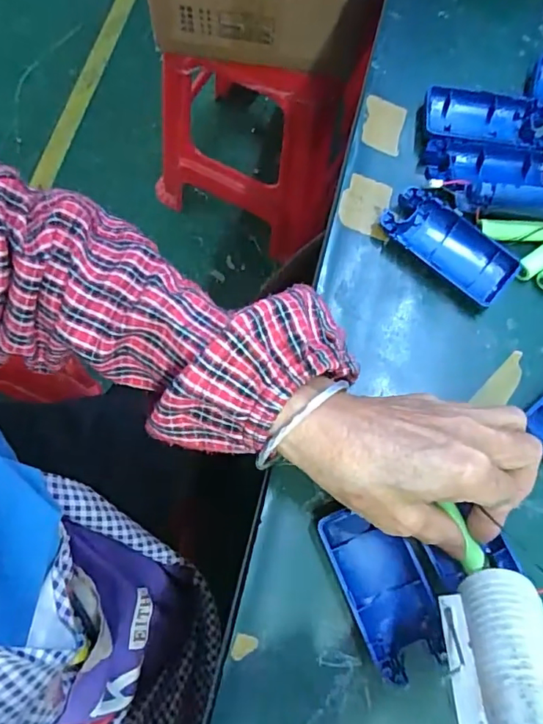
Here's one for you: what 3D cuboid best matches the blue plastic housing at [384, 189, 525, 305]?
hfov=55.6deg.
[{"bbox_3d":[0.121,-0.079,0.353,0.092,0.019,0.042,38,75,9],"label":"blue plastic housing"}]

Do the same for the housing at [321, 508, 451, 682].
[{"bbox_3d":[0.064,0.127,0.295,0.046,0.012,0.091,-22,75,-9],"label":"housing"}]

